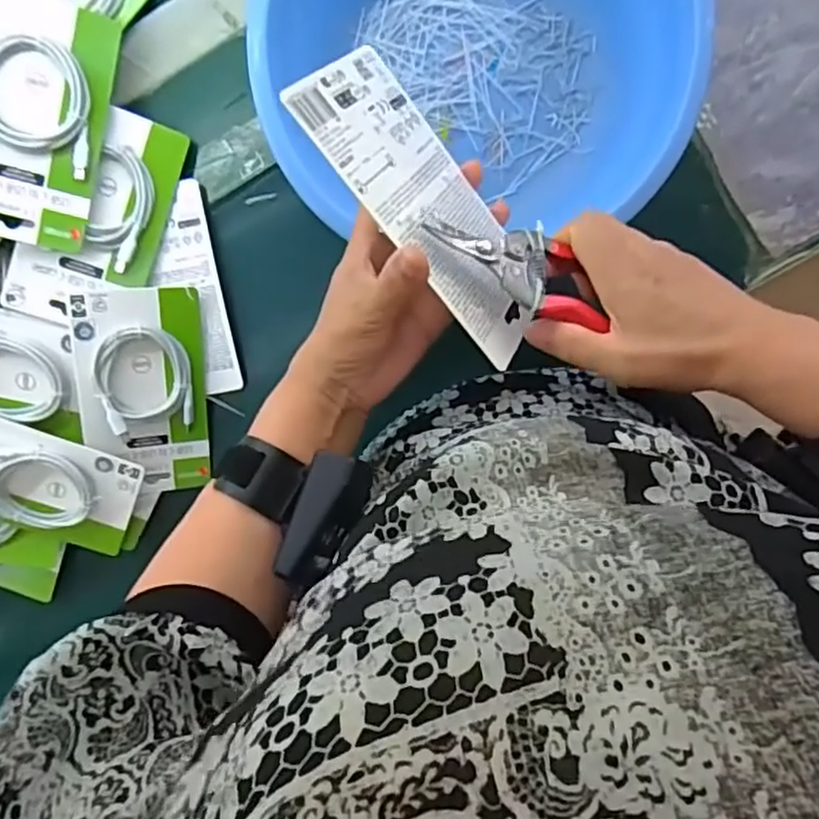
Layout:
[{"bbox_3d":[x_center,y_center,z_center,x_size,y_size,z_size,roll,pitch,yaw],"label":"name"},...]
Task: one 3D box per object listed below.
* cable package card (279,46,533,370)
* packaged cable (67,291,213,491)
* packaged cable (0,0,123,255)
[{"bbox_3d":[0.015,-0.117,0.383,0.010,0.097,0.178,-26,112,43],"label":"cable package card"},{"bbox_3d":[-0.223,-0.012,0.577,0.099,0.019,0.178,-7,106,-31],"label":"packaged cable"},{"bbox_3d":[-0.288,-0.222,0.519,0.100,0.015,0.182,10,97,-25],"label":"packaged cable"}]

